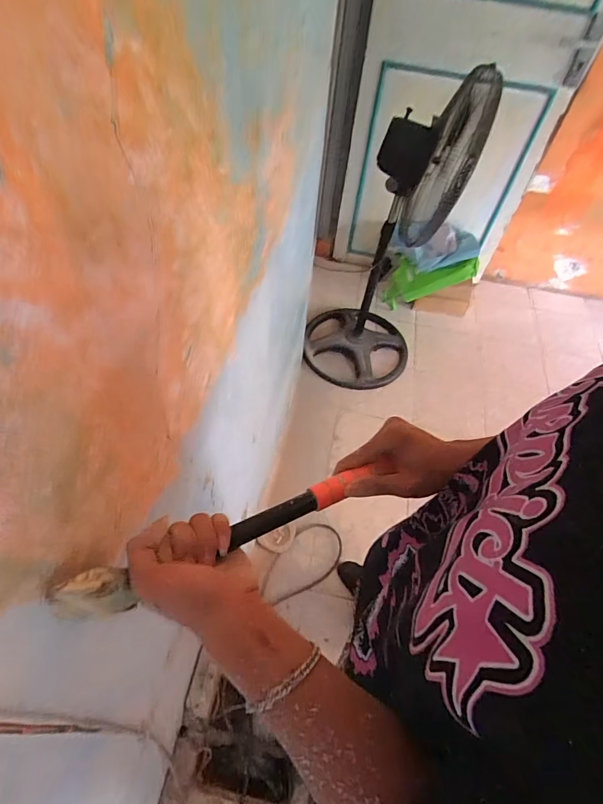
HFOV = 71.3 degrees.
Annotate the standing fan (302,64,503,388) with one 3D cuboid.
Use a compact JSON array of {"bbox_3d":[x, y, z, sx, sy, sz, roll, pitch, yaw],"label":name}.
[{"bbox_3d":[0.298,-0.544,1.555,0.487,1.040,0.466,7,54,1],"label":"standing fan"}]

